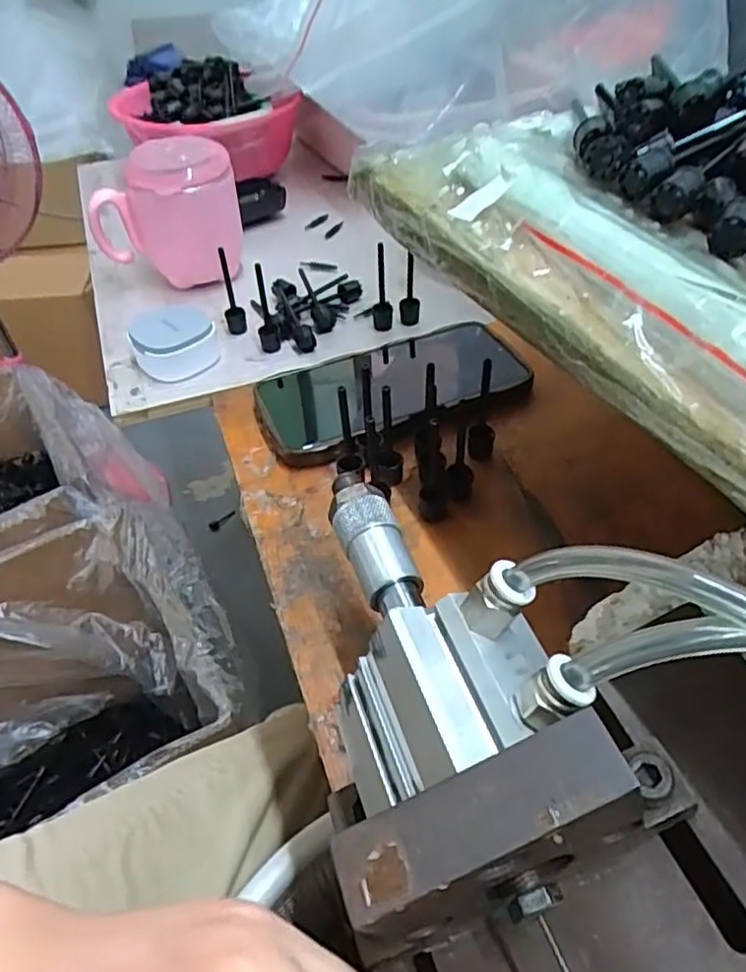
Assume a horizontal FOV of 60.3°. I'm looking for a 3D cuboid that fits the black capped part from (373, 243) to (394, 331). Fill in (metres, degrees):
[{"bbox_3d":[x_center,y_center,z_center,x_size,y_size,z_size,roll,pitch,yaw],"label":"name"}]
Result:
[{"bbox_3d":[0.006,-0.142,0.457,0.014,0.069,0.014,-1,46,2],"label":"black capped part"}]

